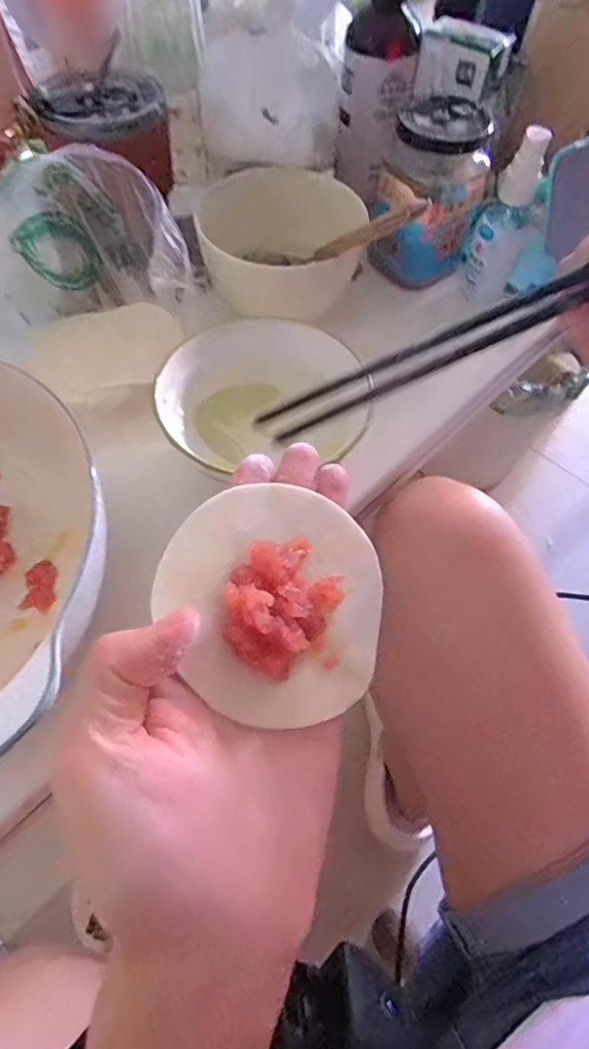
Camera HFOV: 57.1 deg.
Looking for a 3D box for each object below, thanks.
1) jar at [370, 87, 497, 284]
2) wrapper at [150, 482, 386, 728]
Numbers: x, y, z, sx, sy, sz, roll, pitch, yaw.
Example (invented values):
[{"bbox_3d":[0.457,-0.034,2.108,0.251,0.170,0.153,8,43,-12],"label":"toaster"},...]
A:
[{"bbox_3d":[0.101,-0.247,0.408,0.078,0.107,0.068,13,61,6],"label":"jar"},{"bbox_3d":[-0.002,0.023,0.177,0.077,0.019,0.077,5,71,-15],"label":"wrapper"}]

